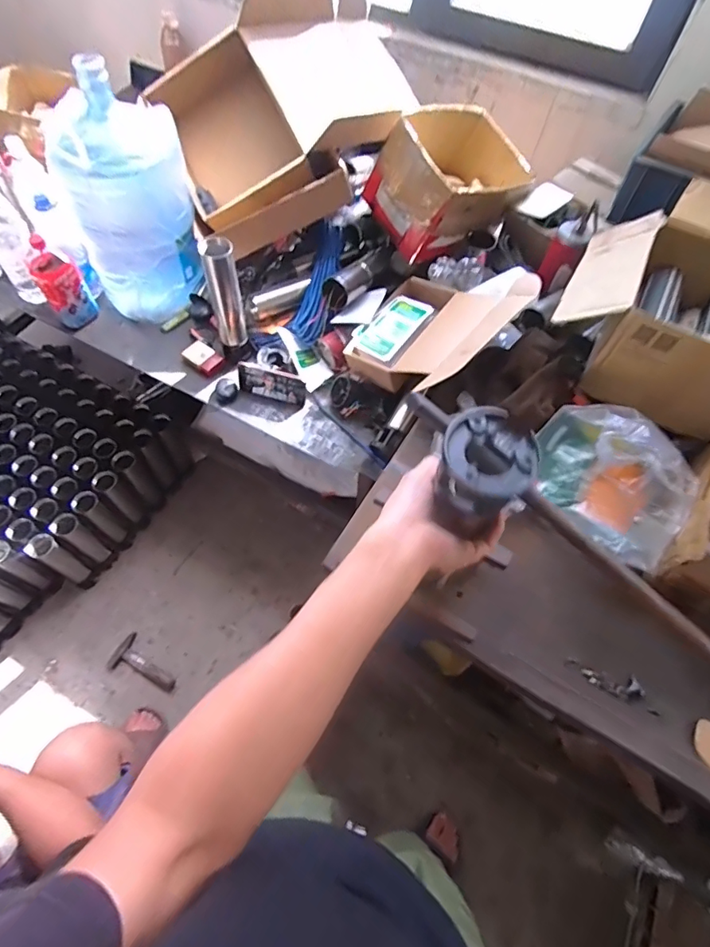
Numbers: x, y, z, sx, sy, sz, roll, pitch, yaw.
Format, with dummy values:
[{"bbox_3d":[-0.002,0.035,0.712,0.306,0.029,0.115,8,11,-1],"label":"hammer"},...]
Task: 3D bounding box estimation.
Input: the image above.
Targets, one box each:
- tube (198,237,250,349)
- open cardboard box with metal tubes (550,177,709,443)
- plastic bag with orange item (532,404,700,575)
[{"bbox_3d":[-0.282,-0.386,1.060,0.065,0.239,0.053,-7,62,-8],"label":"tube"},{"bbox_3d":[0.633,-0.341,0.882,0.413,0.274,0.415,28,63,12],"label":"open cardboard box with metal tubes"},{"bbox_3d":[0.421,0.008,0.793,0.181,0.164,0.274,-39,70,-21],"label":"plastic bag with orange item"}]

